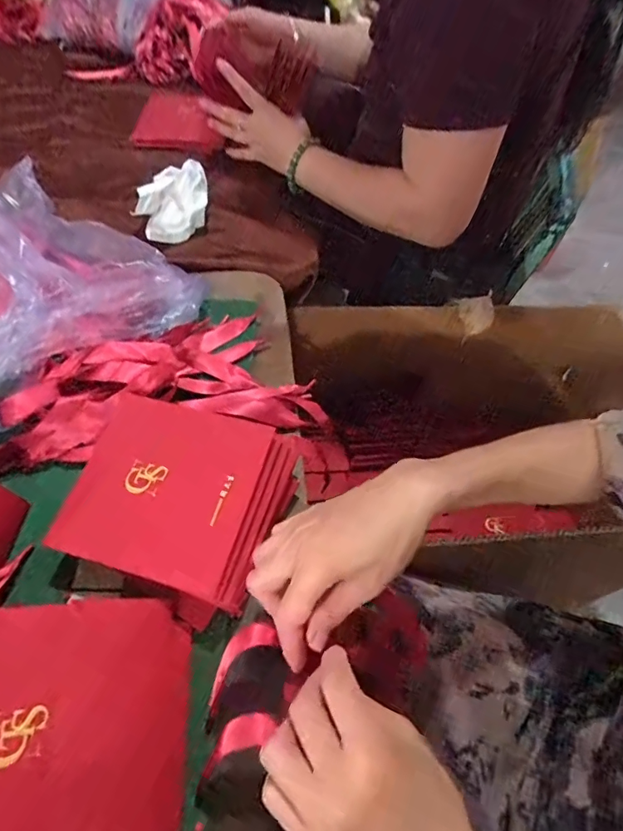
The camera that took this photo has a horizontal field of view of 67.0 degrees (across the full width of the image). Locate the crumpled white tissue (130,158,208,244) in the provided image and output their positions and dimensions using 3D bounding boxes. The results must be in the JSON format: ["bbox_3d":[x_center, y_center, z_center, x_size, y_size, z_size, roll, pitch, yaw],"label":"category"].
[{"bbox_3d":[-0.180,-0.286,0.617,0.077,0.044,0.115,19,56,10],"label":"crumpled white tissue"}]

